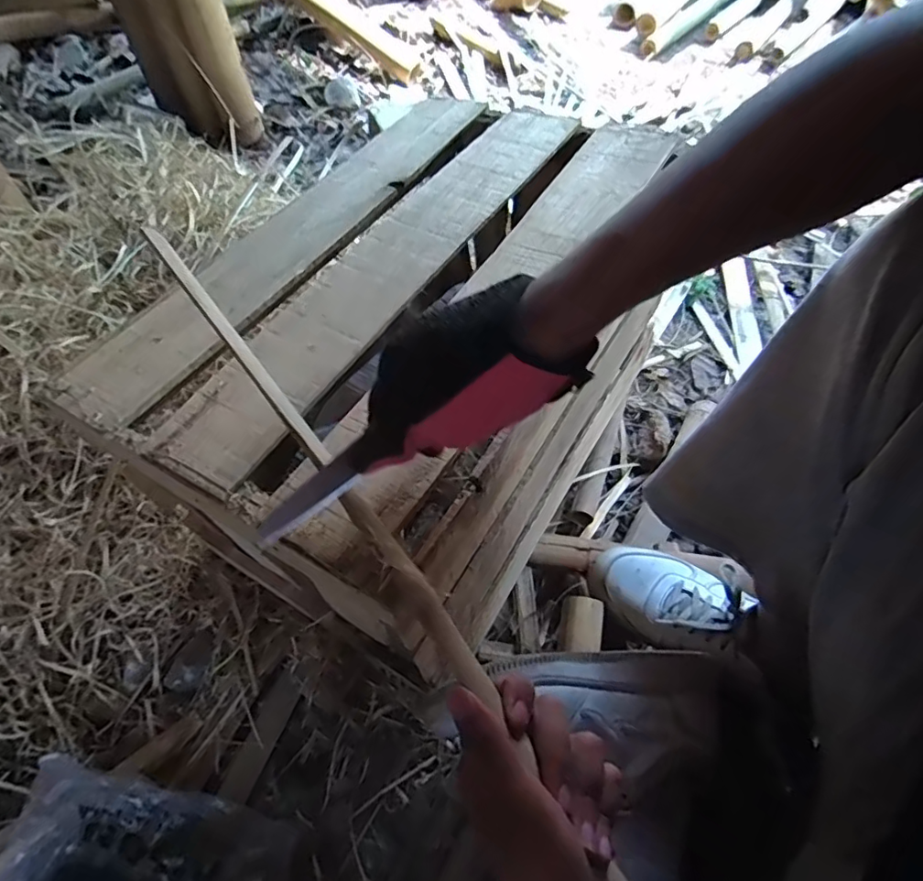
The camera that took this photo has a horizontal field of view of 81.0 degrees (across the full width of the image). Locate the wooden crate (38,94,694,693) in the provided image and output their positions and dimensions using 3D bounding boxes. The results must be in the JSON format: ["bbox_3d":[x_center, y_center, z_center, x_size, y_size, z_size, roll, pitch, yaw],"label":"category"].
[{"bbox_3d":[-0.028,-0.103,0.616,0.392,0.310,0.585,28,61,16],"label":"wooden crate"}]

